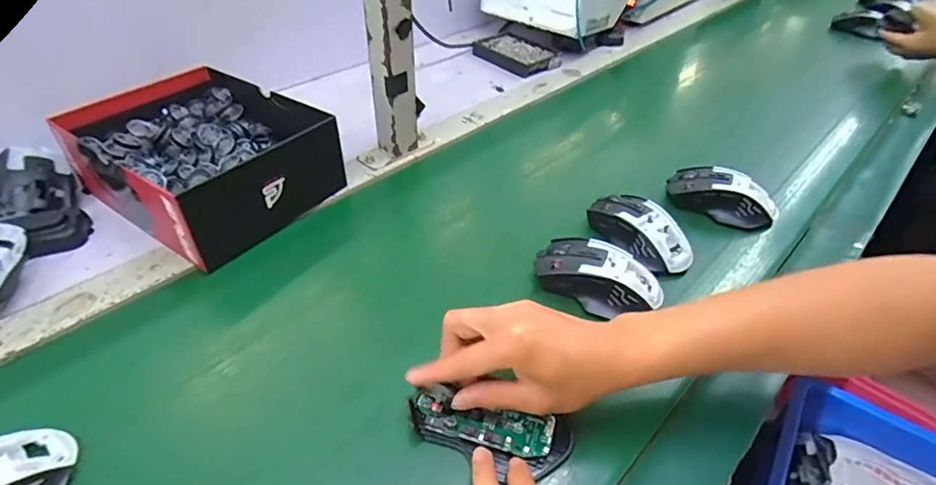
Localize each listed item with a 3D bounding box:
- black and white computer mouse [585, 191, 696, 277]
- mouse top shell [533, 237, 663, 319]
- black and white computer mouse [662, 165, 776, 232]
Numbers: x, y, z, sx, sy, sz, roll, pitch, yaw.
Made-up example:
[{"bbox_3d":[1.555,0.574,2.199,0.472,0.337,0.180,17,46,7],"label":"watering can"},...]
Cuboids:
[{"bbox_3d":[0.176,-0.016,0.527,0.064,0.036,0.114,-17,44,-20],"label":"black and white computer mouse"},{"bbox_3d":[0.120,0.031,0.475,0.113,0.037,0.062,17,43,17],"label":"mouse top shell"},{"bbox_3d":[0.285,-0.054,0.577,0.119,0.038,0.061,21,44,21],"label":"black and white computer mouse"}]

